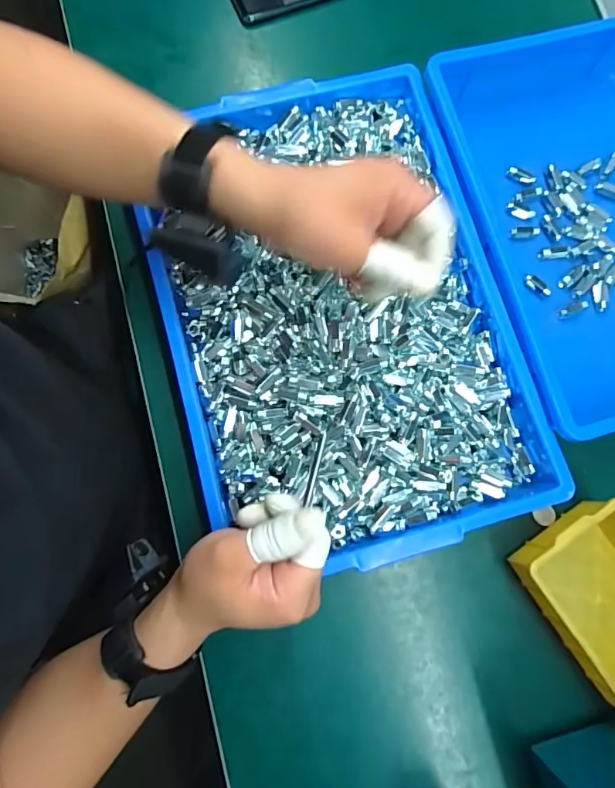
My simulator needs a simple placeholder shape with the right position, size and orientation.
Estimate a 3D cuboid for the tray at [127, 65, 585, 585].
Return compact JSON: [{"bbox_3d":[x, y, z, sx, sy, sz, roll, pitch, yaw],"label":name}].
[{"bbox_3d":[0.020,-0.067,0.411,0.294,0.063,0.405,-16,80,-4],"label":"tray"}]

